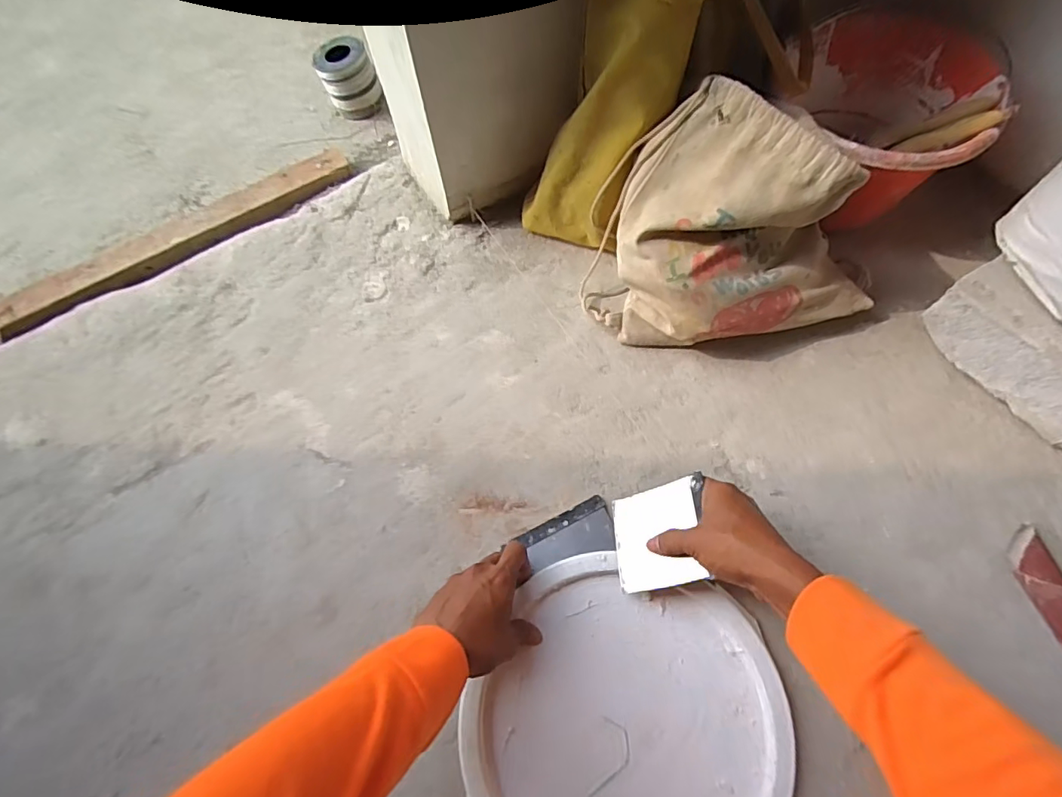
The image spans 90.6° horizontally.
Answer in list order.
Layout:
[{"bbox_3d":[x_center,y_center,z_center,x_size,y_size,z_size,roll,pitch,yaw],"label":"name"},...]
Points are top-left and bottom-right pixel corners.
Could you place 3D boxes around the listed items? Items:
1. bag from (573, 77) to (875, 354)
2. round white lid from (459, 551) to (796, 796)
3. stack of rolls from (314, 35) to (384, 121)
[{"bbox_3d":[0.227,-0.163,0.576,0.315,0.226,0.169,17,69,9],"label":"bag"},{"bbox_3d":[0.087,0.306,0.487,0.275,0.026,0.277,-1,64,2],"label":"round white lid"},{"bbox_3d":[-0.299,-0.521,0.862,0.086,0.096,0.071,-19,68,-6],"label":"stack of rolls"}]

